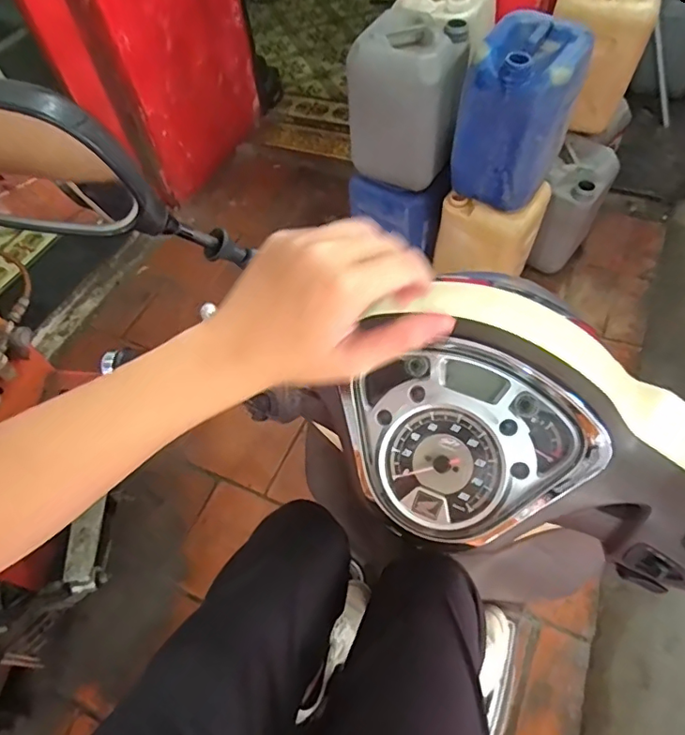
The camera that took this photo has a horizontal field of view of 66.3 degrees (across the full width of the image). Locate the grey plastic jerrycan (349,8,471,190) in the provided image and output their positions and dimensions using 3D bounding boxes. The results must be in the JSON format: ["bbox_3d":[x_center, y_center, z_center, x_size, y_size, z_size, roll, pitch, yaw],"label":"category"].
[{"bbox_3d":[0.179,-0.731,1.436,0.276,0.359,0.222,15,59,16],"label":"grey plastic jerrycan"}]

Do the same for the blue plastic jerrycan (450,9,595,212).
[{"bbox_3d":[0.446,-0.646,1.361,0.263,0.374,0.269,18,59,17],"label":"blue plastic jerrycan"}]

